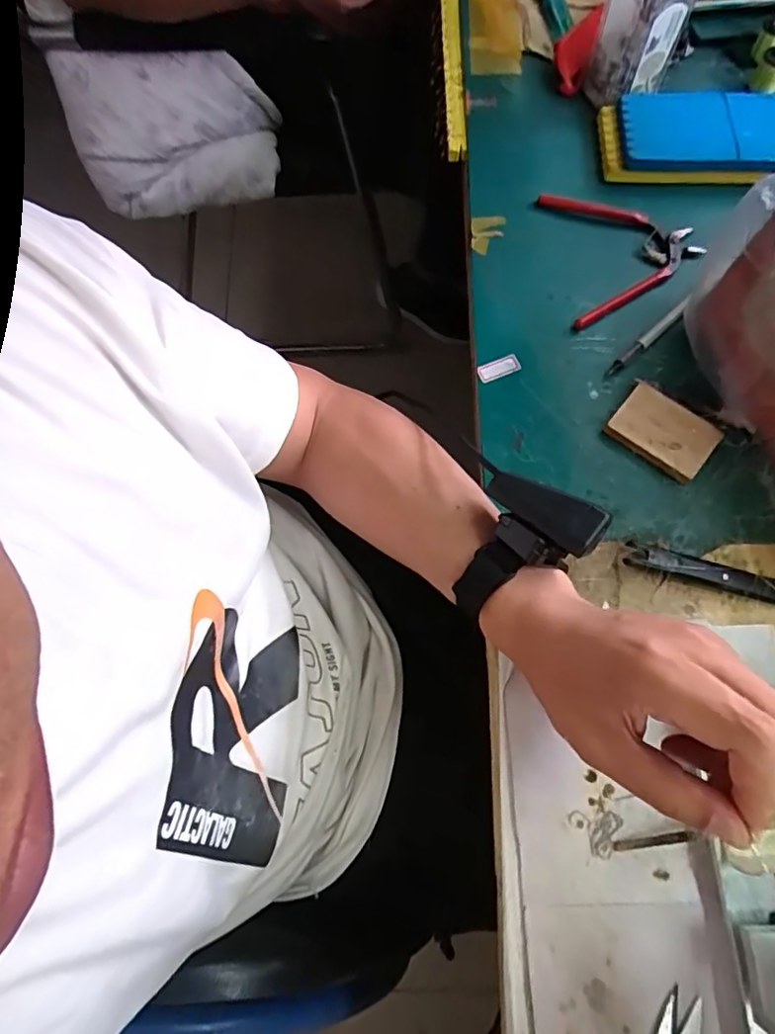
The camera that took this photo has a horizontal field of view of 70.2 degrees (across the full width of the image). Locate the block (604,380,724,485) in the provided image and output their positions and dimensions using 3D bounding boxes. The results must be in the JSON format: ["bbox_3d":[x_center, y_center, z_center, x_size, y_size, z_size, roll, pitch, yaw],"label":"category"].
[{"bbox_3d":[0.208,-0.065,0.418,0.073,0.016,0.049,40,77,13],"label":"block"}]

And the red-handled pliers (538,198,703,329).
[{"bbox_3d":[0.206,-0.227,0.470,0.127,0.013,0.128,-10,72,-2],"label":"red-handled pliers"}]

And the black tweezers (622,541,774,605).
[{"bbox_3d":[0.235,0.042,0.383,0.133,0.016,0.017,15,73,6],"label":"black tweezers"}]

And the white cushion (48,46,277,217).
[{"bbox_3d":[-0.261,-0.486,0.699,0.241,0.164,0.080,-14,72,-3],"label":"white cushion"}]

